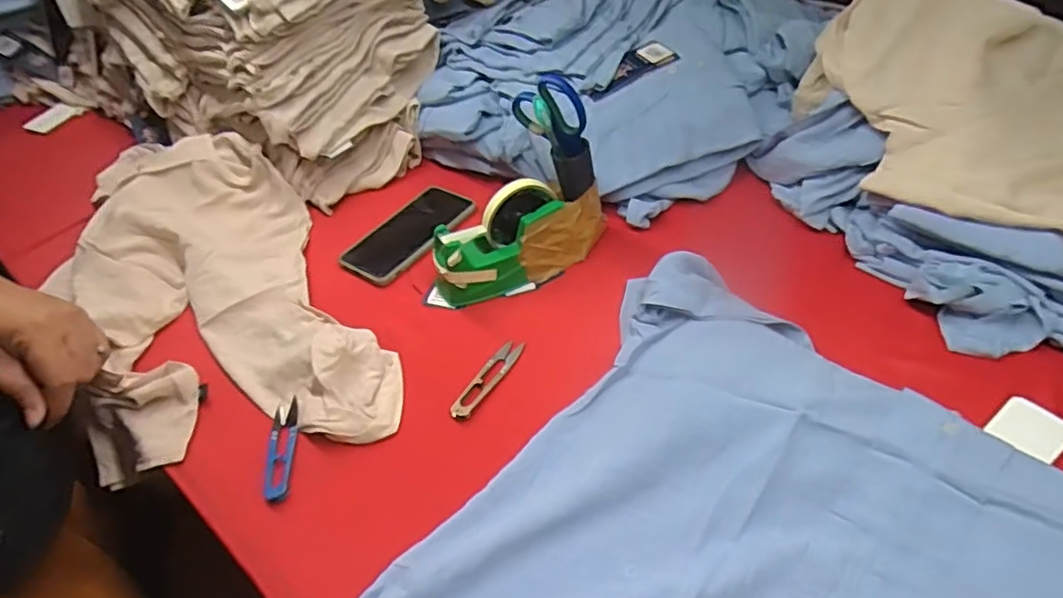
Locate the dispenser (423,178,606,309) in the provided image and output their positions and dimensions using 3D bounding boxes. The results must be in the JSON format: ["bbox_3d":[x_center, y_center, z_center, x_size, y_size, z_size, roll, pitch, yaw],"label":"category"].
[{"bbox_3d":[-0.013,-0.065,0.656,0.203,0.102,0.058,-14,43,-12],"label":"dispenser"}]

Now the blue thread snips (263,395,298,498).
[{"bbox_3d":[-0.219,0.130,0.550,0.024,0.004,0.098,-8,43,-5],"label":"blue thread snips"}]

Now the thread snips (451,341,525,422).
[{"bbox_3d":[-0.040,0.075,0.586,0.023,0.009,0.099,21,48,25],"label":"thread snips"}]

